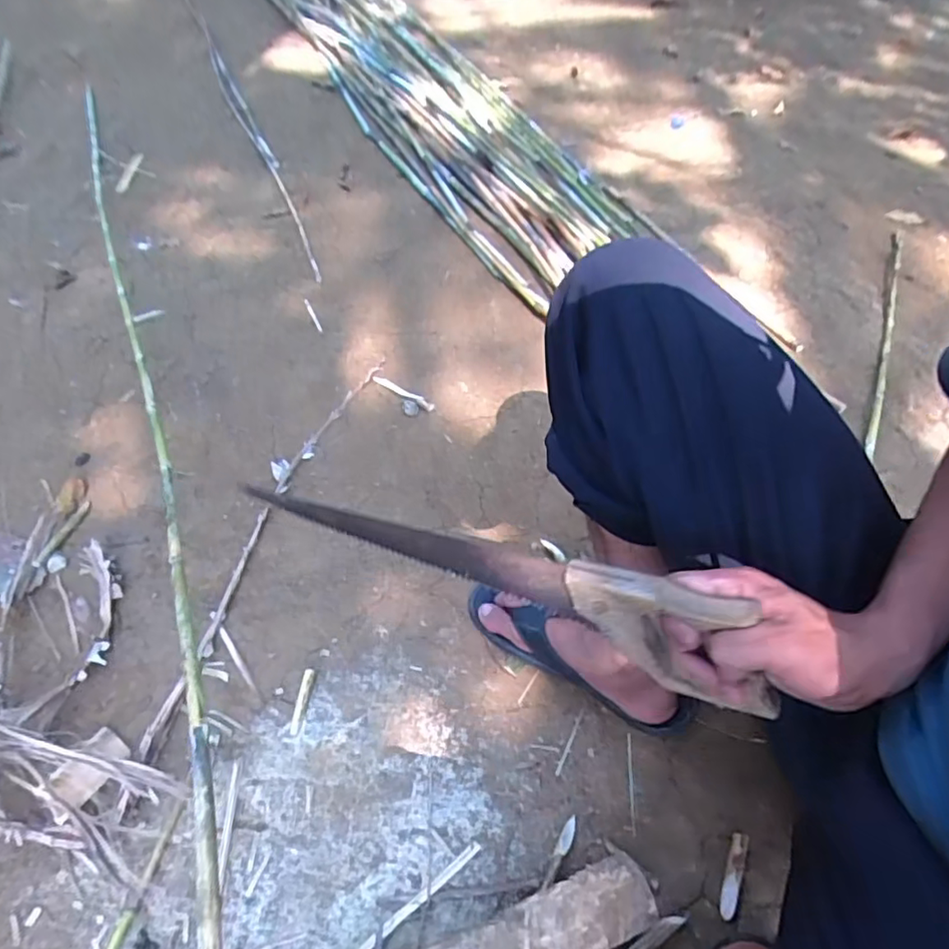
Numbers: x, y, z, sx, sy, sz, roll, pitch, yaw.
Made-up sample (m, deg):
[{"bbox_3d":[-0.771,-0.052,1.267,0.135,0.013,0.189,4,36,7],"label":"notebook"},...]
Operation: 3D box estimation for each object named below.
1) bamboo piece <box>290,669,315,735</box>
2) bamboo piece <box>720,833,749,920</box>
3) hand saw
[{"bbox_3d":[-0.196,0.255,0.679,0.011,0.007,0.071,6,50,3],"label":"bamboo piece"},{"bbox_3d":[0.248,0.381,0.571,0.015,0.006,0.074,21,52,15],"label":"bamboo piece"},{"bbox_3d":[0.007,0.071,0.431,0.390,0.082,0.025,15,50,21],"label":"hand saw"}]

